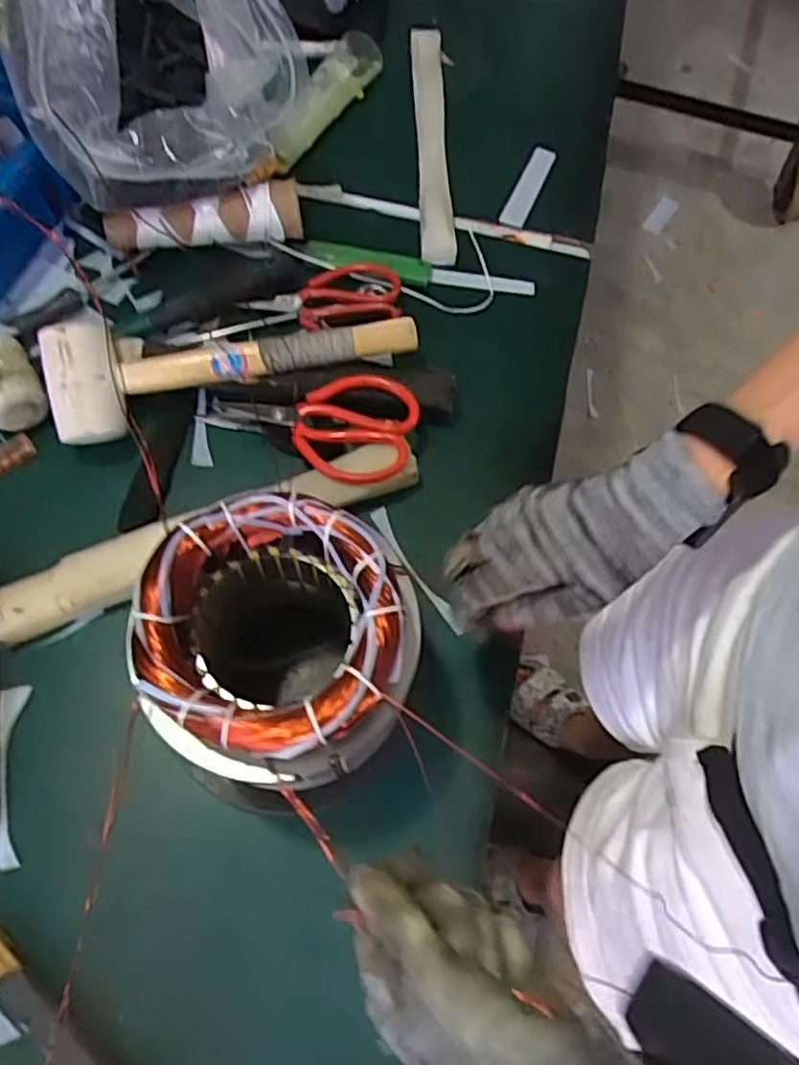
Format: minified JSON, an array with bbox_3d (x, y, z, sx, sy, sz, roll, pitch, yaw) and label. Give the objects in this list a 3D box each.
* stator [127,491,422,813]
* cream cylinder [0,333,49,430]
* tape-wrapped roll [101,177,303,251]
[{"bbox_3d":[-0.066,0.080,0.439,0.135,0.196,0.138,-4,69,-4],"label":"stator"},{"bbox_3d":[-0.322,-0.125,0.572,0.048,0.041,0.083,-28,73,-12],"label":"cream cylinder"},{"bbox_3d":[-0.173,-0.278,0.634,0.176,0.037,0.049,-18,70,-9],"label":"tape-wrapped roll"}]

